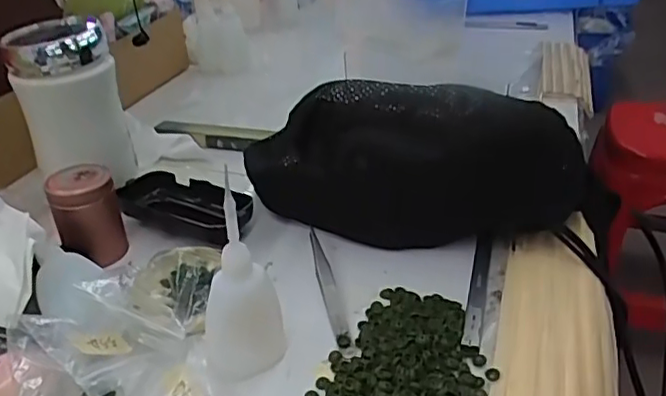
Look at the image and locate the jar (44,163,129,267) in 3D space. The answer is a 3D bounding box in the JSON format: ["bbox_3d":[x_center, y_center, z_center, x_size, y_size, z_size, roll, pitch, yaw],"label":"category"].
[{"bbox_3d":[-0.176,0.012,0.441,0.037,0.064,0.036,-2,32,1],"label":"jar"}]

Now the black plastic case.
[{"bbox_3d":[-0.118,0.006,0.488,0.118,0.023,0.051,11,34,20],"label":"black plastic case"}]

